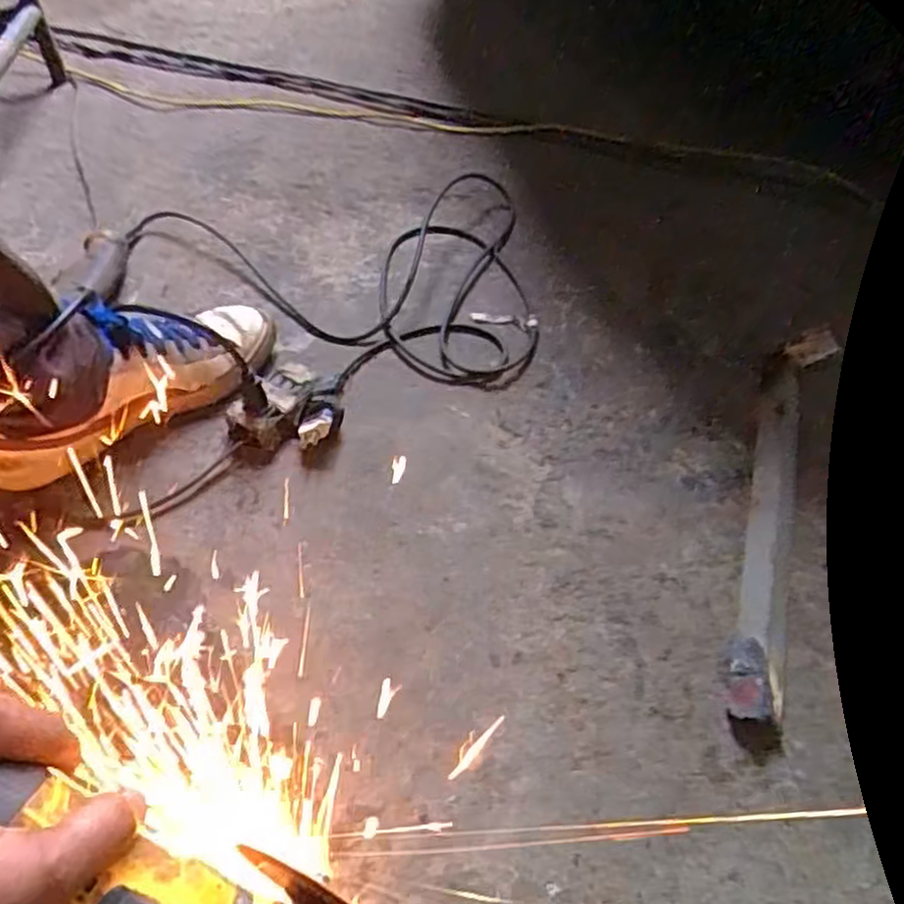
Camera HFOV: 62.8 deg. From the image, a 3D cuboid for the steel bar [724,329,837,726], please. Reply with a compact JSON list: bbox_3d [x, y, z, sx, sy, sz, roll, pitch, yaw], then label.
[{"bbox_3d":[0.269,0.036,0.610,0.048,0.024,0.388,17,53,16],"label":"steel bar"}]

